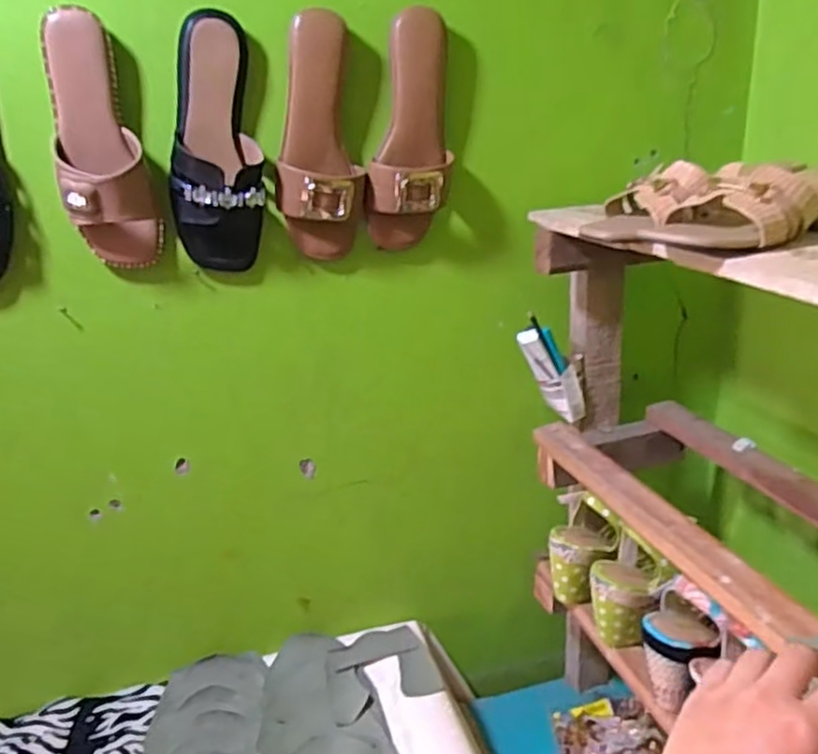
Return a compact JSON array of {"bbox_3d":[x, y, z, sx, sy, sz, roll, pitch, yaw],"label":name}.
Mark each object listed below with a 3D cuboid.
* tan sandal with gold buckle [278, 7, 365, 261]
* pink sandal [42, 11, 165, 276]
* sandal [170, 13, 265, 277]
[{"bbox_3d":[-0.098,-0.250,0.751,0.085,0.241,0.044,-8,20,-14],"label":"tan sandal with gold buckle"},{"bbox_3d":[-0.301,-0.227,0.691,0.084,0.234,0.050,-10,21,-18],"label":"pink sandal"},{"bbox_3d":[-0.200,-0.231,0.725,0.095,0.237,0.051,-8,20,-13],"label":"sandal"}]

